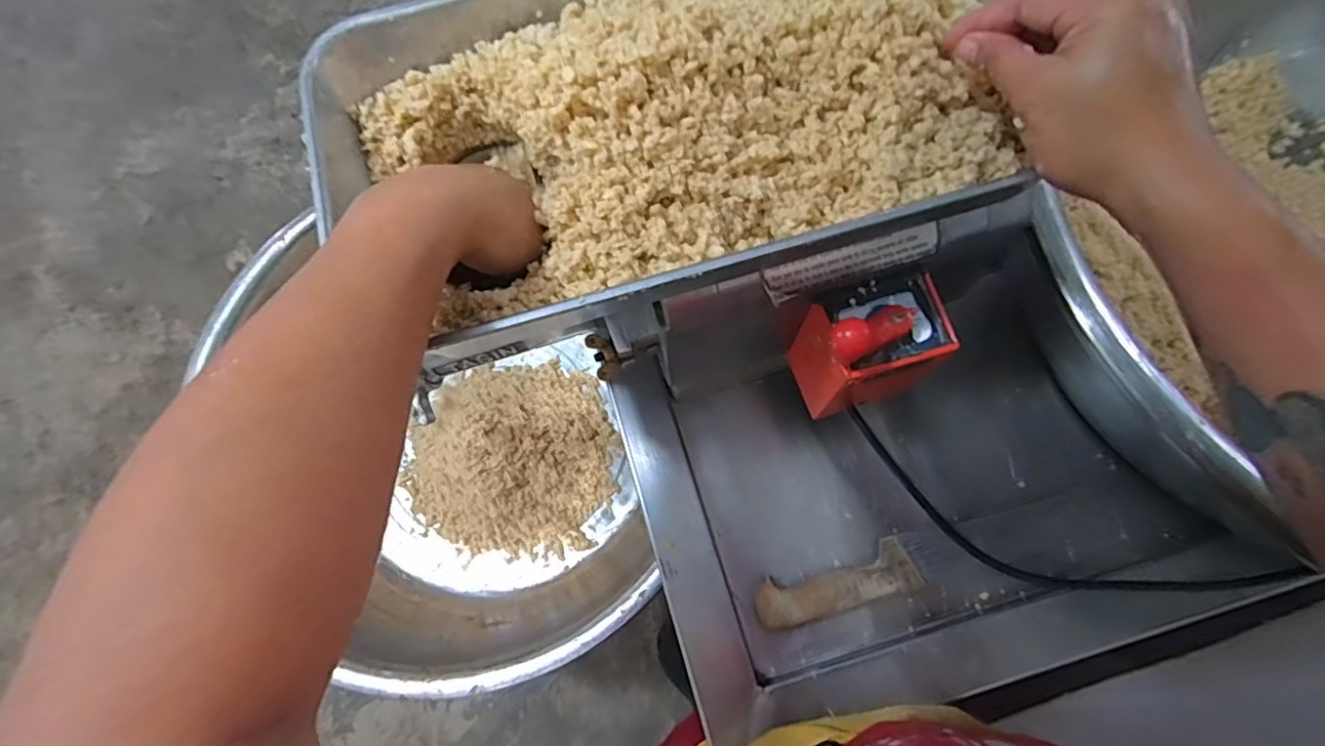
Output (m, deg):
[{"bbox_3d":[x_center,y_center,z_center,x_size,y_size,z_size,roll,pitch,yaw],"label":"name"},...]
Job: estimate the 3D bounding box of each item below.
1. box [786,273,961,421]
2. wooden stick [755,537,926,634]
[{"bbox_3d":[0.141,-0.021,0.406,0.096,0.141,0.061,-15,73,-3],"label":"box"},{"bbox_3d":[0.138,0.169,0.478,0.131,0.027,0.038,-17,73,-4],"label":"wooden stick"}]

